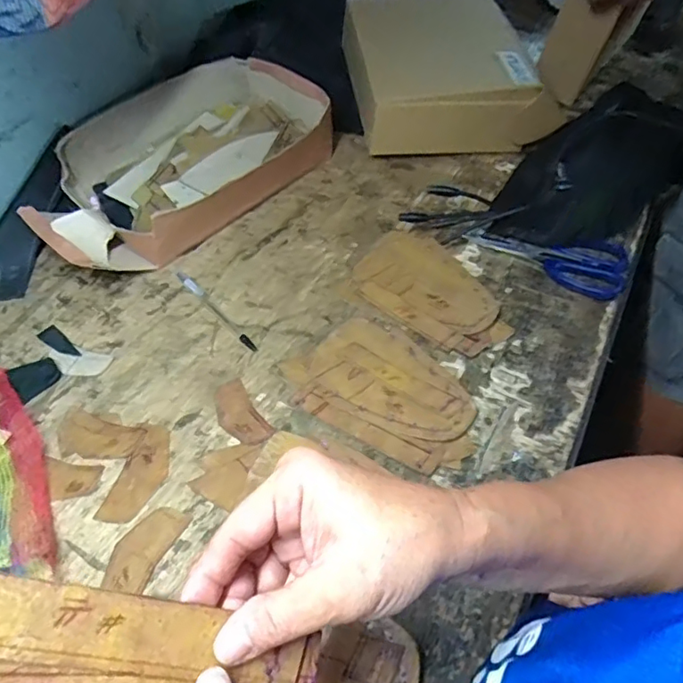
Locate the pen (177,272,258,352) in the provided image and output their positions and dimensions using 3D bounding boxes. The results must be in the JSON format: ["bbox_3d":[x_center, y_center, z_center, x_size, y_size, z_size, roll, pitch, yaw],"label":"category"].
[{"bbox_3d":[-0.130,-0.034,0.584,0.011,0.008,0.136,-37,59,-25],"label":"pen"}]

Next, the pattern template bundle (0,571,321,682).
[{"bbox_3d":[-0.073,0.111,0.206,0.144,0.007,0.032,24,46,-25],"label":"pattern template bundle"}]

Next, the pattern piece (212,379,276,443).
[{"bbox_3d":[-0.093,0.064,0.511,0.035,0.004,0.072,-29,56,-20],"label":"pattern piece"}]

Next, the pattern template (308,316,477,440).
[{"bbox_3d":[0.047,0.033,0.523,0.155,0.009,0.095,25,57,20],"label":"pattern template"}]

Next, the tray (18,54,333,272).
[{"bbox_3d":[-0.187,-0.212,0.677,0.198,0.098,0.354,37,61,27],"label":"tray"}]

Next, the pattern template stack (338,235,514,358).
[{"bbox_3d":[0.096,-0.054,0.587,0.167,0.014,0.113,29,57,22],"label":"pattern template stack"}]

